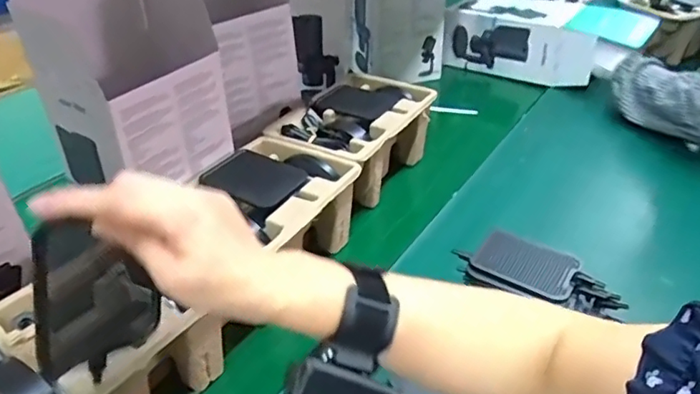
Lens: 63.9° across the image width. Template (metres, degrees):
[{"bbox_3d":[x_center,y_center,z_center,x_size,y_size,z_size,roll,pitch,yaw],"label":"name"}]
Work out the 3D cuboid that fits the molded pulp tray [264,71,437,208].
[{"bbox_3d":[0.001,-0.082,0.796,0.175,0.111,0.231,18,40,29],"label":"molded pulp tray"}]

